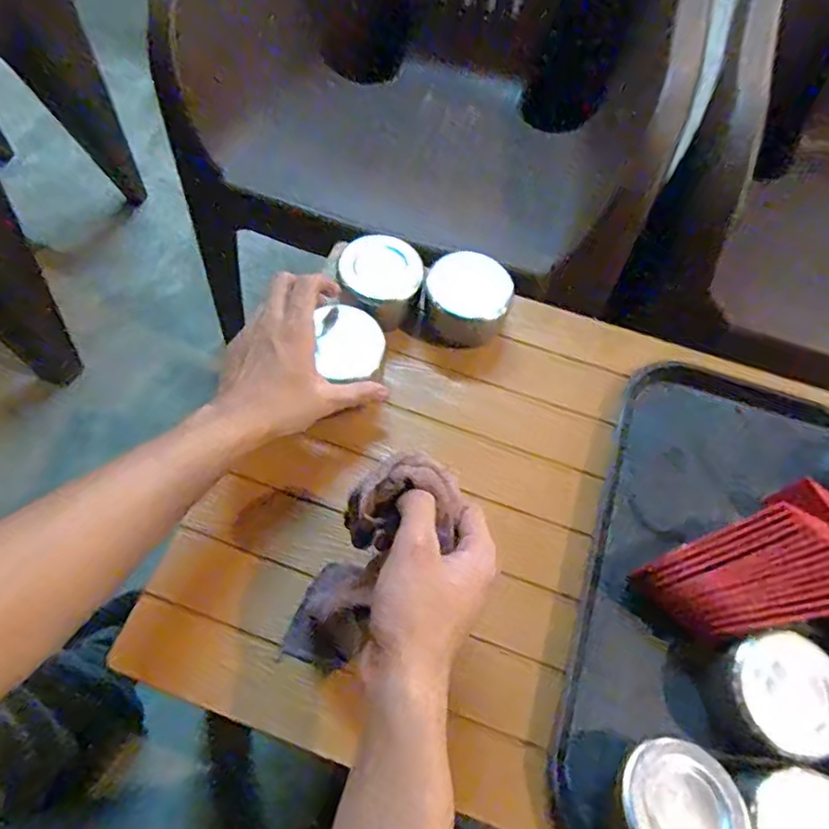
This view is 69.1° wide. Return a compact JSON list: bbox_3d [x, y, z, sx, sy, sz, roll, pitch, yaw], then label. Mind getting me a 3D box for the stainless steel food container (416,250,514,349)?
[{"bbox_3d":[0.047,-0.105,0.573,0.084,0.052,0.084,2,63,-3],"label":"stainless steel food container"}]

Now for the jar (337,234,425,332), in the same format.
[{"bbox_3d":[-0.035,-0.126,0.578,0.080,0.049,0.082,2,63,-3],"label":"jar"}]

